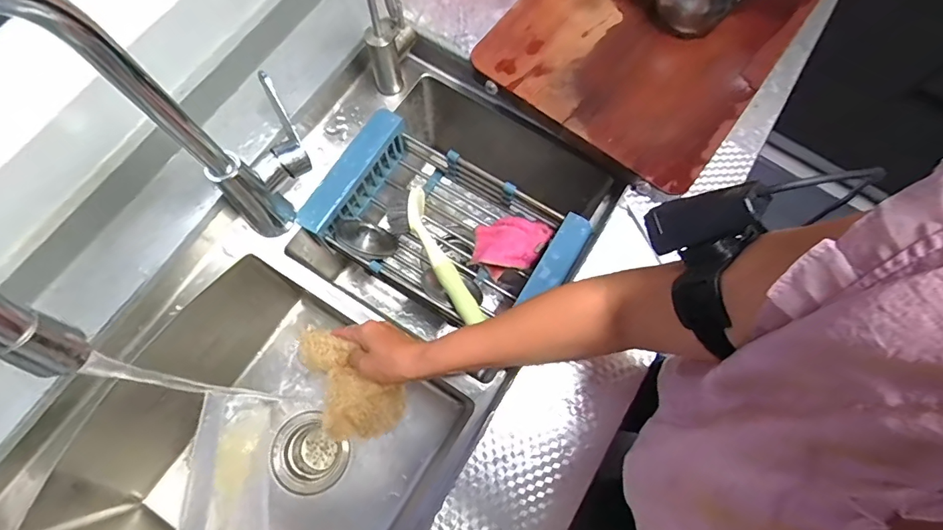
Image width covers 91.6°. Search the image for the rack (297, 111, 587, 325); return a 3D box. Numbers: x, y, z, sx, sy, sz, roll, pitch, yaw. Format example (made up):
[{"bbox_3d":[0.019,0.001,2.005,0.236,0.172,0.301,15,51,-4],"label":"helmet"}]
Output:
[{"bbox_3d":[-0.039,-0.046,0.620,0.332,0.097,0.188,31,75,7],"label":"rack"}]

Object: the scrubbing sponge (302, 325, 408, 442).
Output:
[{"bbox_3d":[-0.147,0.122,0.503,0.158,0.053,0.073,35,74,32],"label":"scrubbing sponge"}]

